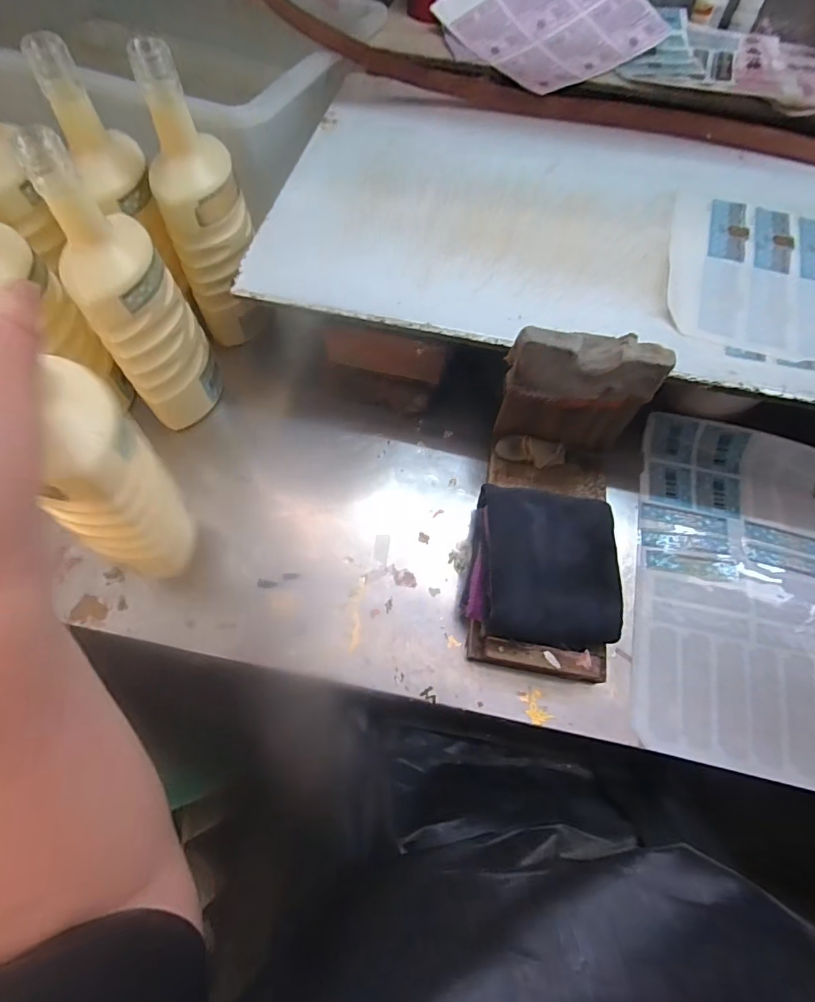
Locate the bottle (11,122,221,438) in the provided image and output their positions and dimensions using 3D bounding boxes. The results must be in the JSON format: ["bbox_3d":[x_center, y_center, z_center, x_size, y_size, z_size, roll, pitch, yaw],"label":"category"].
[{"bbox_3d":[-0.230,-0.168,0.428,0.072,0.237,0.083,-20,71,-10],"label":"bottle"}]

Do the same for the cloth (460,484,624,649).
[{"bbox_3d":[0.115,0.053,0.421,0.121,0.021,0.130,8,67,2],"label":"cloth"}]

